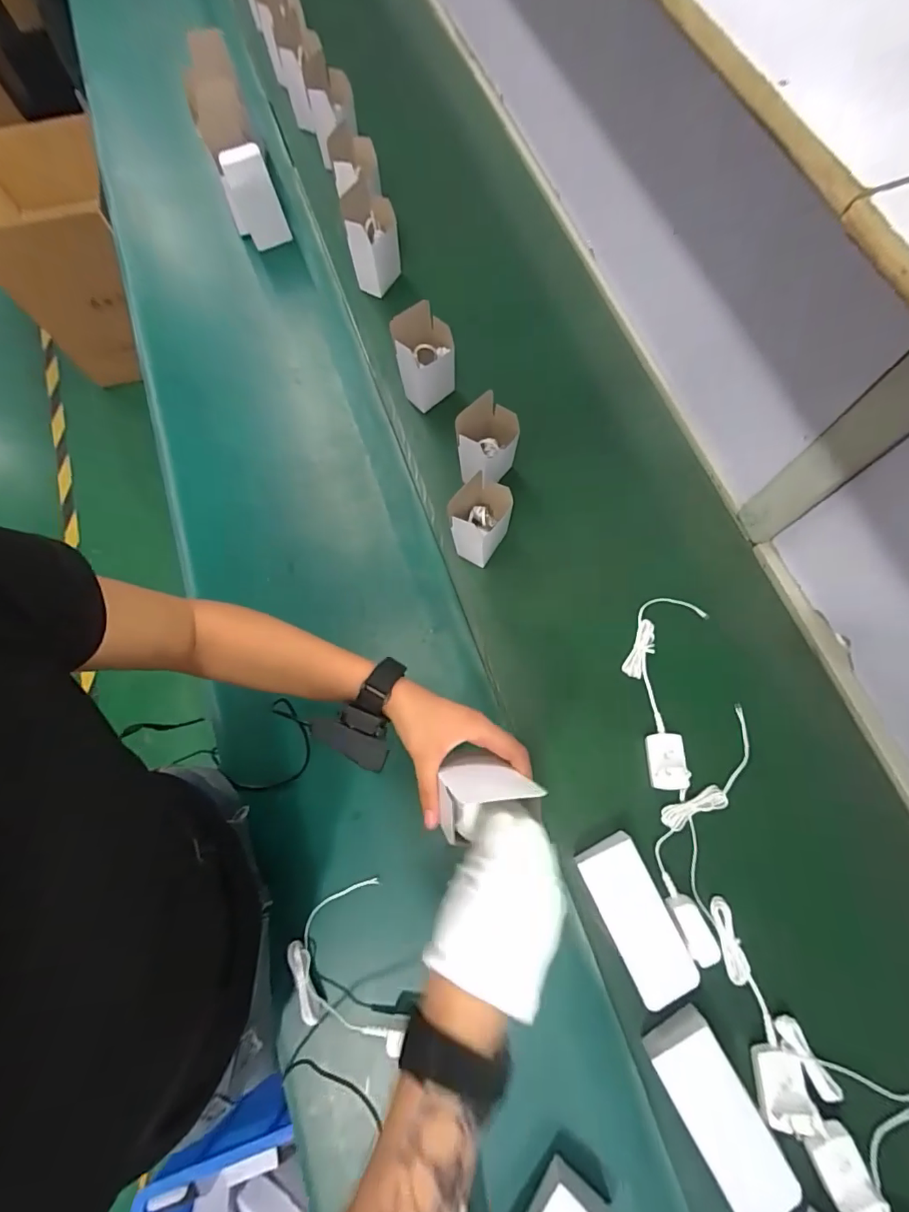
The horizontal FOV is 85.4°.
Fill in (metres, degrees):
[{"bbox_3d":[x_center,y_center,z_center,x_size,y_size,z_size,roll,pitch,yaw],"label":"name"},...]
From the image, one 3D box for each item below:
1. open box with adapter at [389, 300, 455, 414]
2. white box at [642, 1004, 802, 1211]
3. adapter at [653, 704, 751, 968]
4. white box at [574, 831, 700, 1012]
[{"bbox_3d":[-0.039,-0.342,0.707,0.080,0.163,0.051,-20,74,-5],"label":"open box with adapter"},{"bbox_3d":[0.249,0.474,0.458,0.066,0.036,0.149,-28,74,-7],"label":"white box"},{"bbox_3d":[0.279,0.234,0.547,0.076,0.025,0.272,21,75,7],"label":"adapter"},{"bbox_3d":[0.190,0.325,0.517,0.068,0.033,0.143,-23,74,-6],"label":"white box"}]

